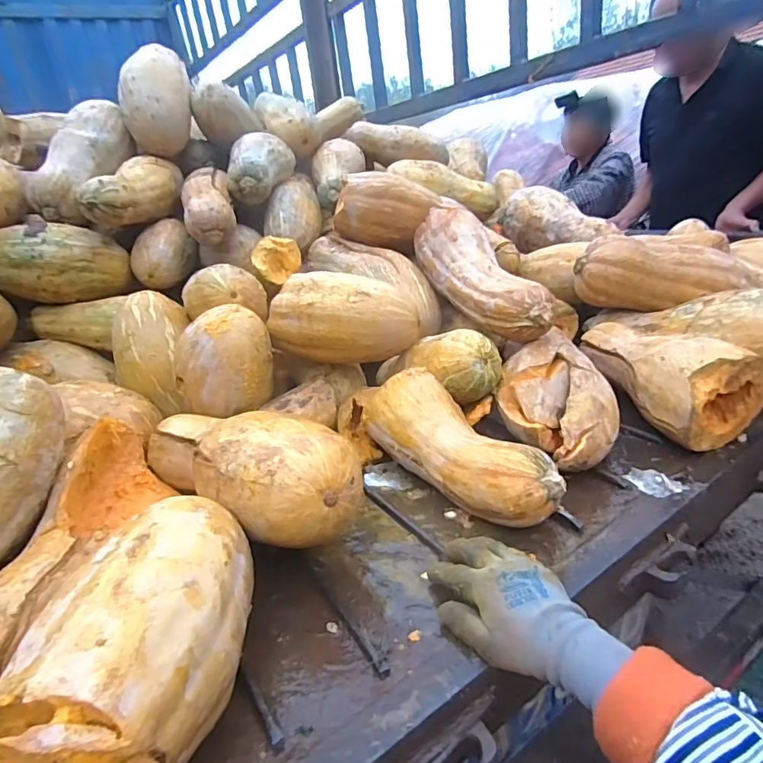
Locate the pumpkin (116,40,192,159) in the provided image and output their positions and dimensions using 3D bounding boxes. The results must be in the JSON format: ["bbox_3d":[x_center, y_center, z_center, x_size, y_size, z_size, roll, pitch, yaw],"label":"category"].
[{"bbox_3d":[-0.467,-0.582,1.017,0.133,0.258,0.122,-5,-15,-21],"label":"pumpkin"}]

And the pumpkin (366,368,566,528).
[{"bbox_3d":[0.085,0.071,0.572,0.087,0.092,0.266,-22,28,-29],"label":"pumpkin"}]

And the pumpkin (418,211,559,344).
[{"bbox_3d":[0.152,-0.173,0.776,0.104,0.094,0.342,-15,45,-16],"label":"pumpkin"}]

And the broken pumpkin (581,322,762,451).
[{"bbox_3d":[0.378,-0.022,0.672,0.122,0.113,0.246,-12,25,-10],"label":"broken pumpkin"}]

